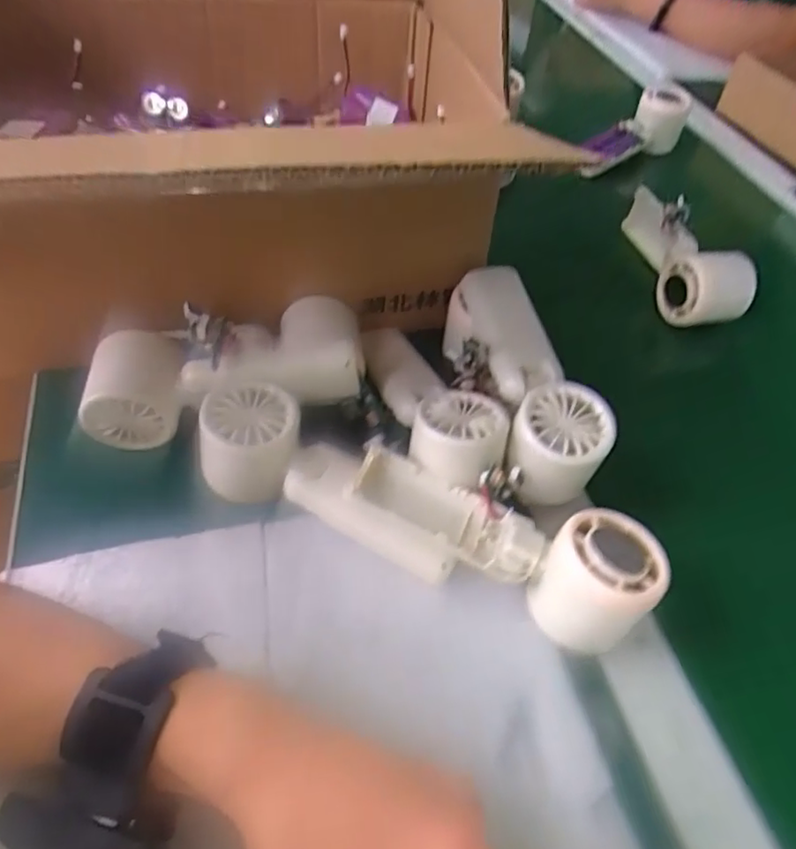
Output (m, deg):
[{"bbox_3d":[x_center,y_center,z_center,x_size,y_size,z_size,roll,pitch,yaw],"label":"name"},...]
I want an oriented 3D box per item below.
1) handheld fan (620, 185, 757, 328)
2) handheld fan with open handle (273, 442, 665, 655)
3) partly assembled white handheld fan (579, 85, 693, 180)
[{"bbox_3d":[0.259,-0.156,0.559,0.065,0.061,0.153,3,49,-2],"label":"handheld fan"},{"bbox_3d":[0.038,0.053,0.338,0.196,0.042,0.062,20,51,13],"label":"handheld fan with open handle"},{"bbox_3d":[0.265,-0.338,0.720,0.162,0.073,0.047,-27,57,-25],"label":"partly assembled white handheld fan"}]

